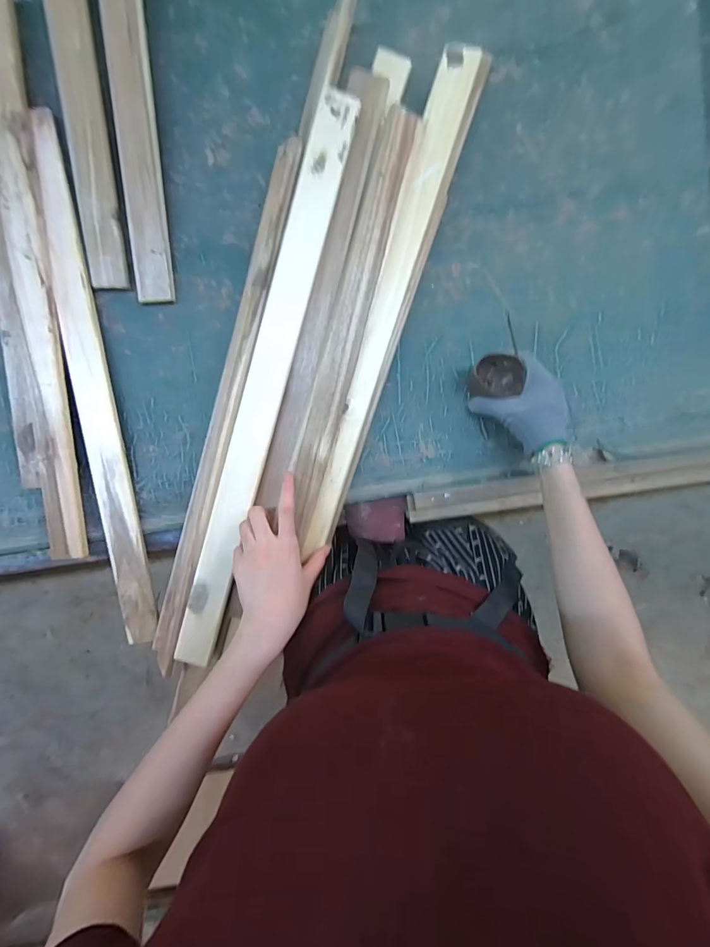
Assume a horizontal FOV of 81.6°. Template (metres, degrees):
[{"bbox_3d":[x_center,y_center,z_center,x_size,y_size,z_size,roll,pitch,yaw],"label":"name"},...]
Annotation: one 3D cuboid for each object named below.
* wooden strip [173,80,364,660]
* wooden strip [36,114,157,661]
[{"bbox_3d":[-0.097,-0.080,0.434,0.042,0.016,0.590,16,95,-3],"label":"wooden strip"},{"bbox_3d":[-0.307,-0.088,0.490,0.043,0.018,0.589,-7,96,0],"label":"wooden strip"}]

